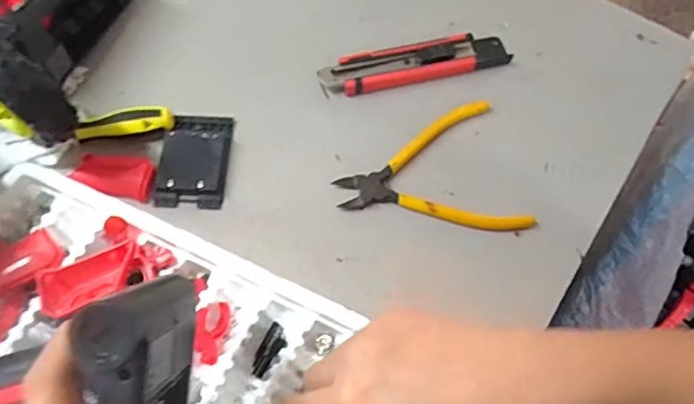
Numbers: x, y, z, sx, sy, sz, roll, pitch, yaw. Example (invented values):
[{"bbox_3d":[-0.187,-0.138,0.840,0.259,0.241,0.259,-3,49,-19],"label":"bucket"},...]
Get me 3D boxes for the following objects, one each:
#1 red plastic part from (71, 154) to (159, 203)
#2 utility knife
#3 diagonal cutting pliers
[{"bbox_3d":[-0.182,-0.021,0.430,0.063,0.009,0.033,9,66,2],"label":"red plastic part"},{"bbox_3d":[0.063,-0.122,0.480,0.170,0.017,0.035,-13,67,-8],"label":"utility knife"},{"bbox_3d":[0.064,-0.023,0.438,0.142,0.014,0.112,-9,67,-6],"label":"diagonal cutting pliers"}]

